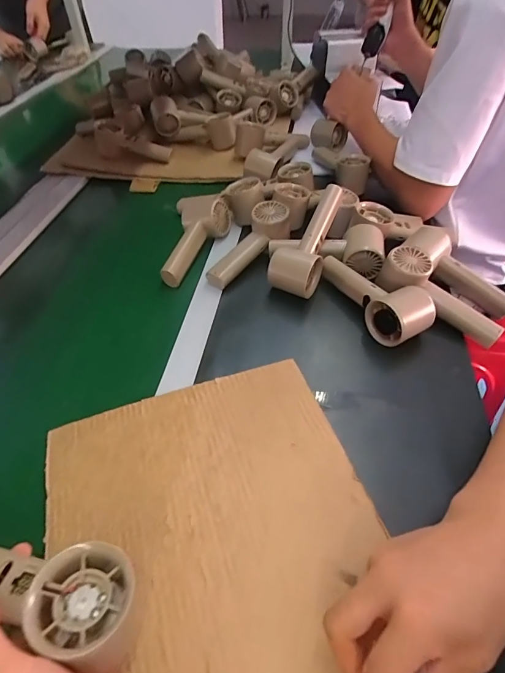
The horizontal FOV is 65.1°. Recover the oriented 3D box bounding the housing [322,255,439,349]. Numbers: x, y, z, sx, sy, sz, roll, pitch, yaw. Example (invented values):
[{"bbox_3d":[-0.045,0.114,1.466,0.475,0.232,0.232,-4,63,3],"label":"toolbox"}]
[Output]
[{"bbox_3d":[0.155,-0.055,0.508,0.070,0.050,0.153,-25,54,-20],"label":"housing"}]

